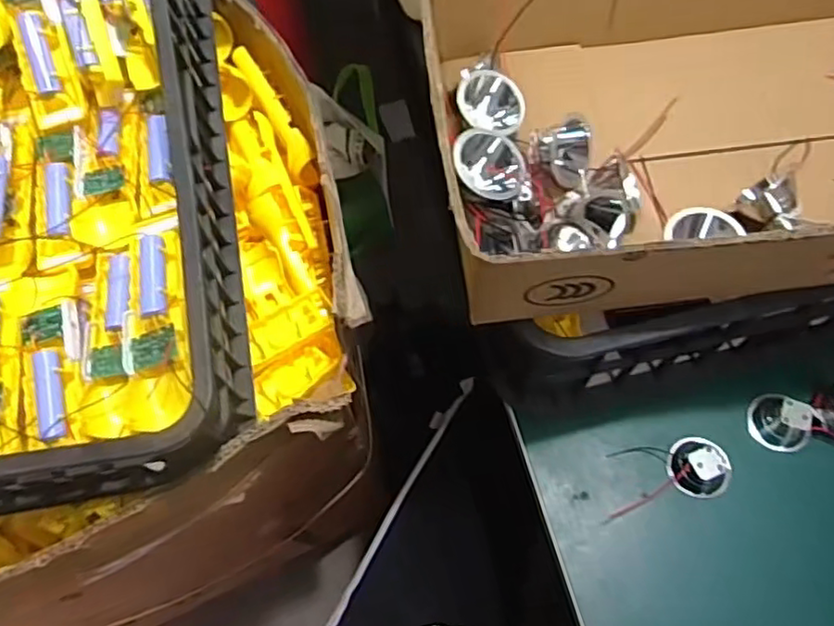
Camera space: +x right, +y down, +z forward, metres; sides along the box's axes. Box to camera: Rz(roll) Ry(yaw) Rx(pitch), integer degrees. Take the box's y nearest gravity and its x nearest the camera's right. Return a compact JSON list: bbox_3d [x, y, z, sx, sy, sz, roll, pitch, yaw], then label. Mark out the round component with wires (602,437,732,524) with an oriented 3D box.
[{"bbox_3d":[0.180,0.114,0.469,0.096,0.031,0.046,-11,66,-4],"label":"round component with wires"}]

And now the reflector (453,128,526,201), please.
[{"bbox_3d":[0.043,-0.086,0.385,0.044,0.038,0.026,20,67,10],"label":"reflector"}]

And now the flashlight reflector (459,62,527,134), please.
[{"bbox_3d":[0.048,-0.135,0.414,0.043,0.043,0.022,10,66,6],"label":"flashlight reflector"}]

